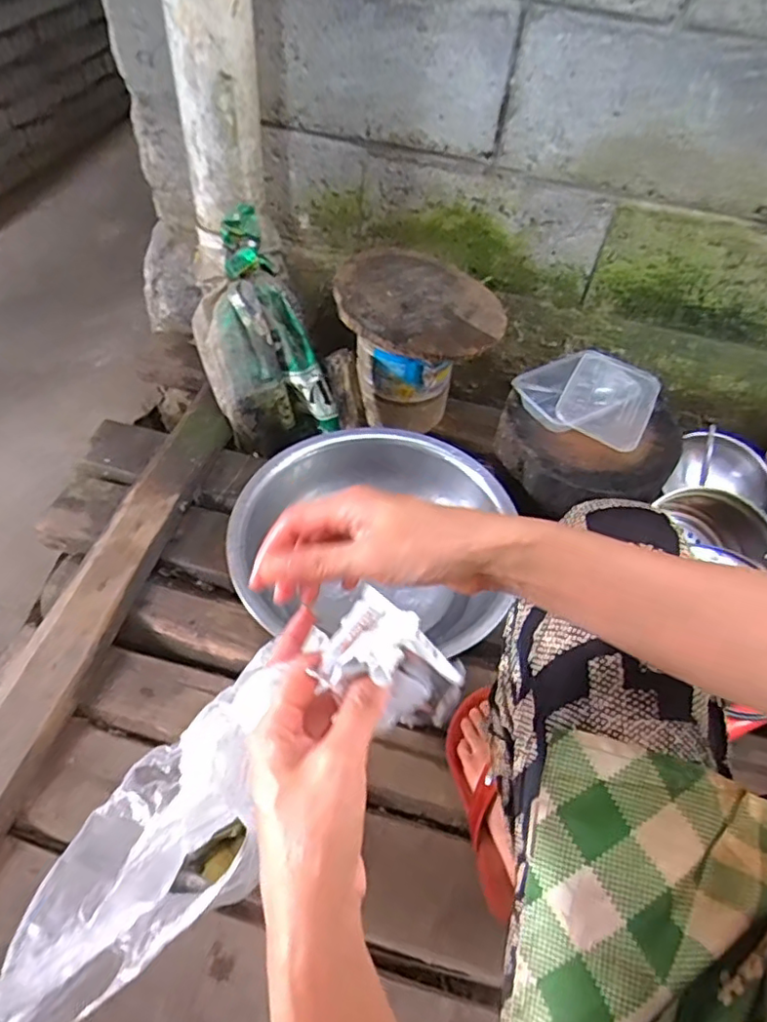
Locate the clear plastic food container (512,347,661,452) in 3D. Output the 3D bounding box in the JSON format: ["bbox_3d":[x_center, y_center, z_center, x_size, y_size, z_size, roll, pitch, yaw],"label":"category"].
[{"bbox_3d":[0.294,-0.165,0.873,0.189,0.053,0.172,28,55,16],"label":"clear plastic food container"}]

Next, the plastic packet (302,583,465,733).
[{"bbox_3d":[0.003,0.077,0.296,0.073,0.053,0.042,22,54,12],"label":"plastic packet"}]

